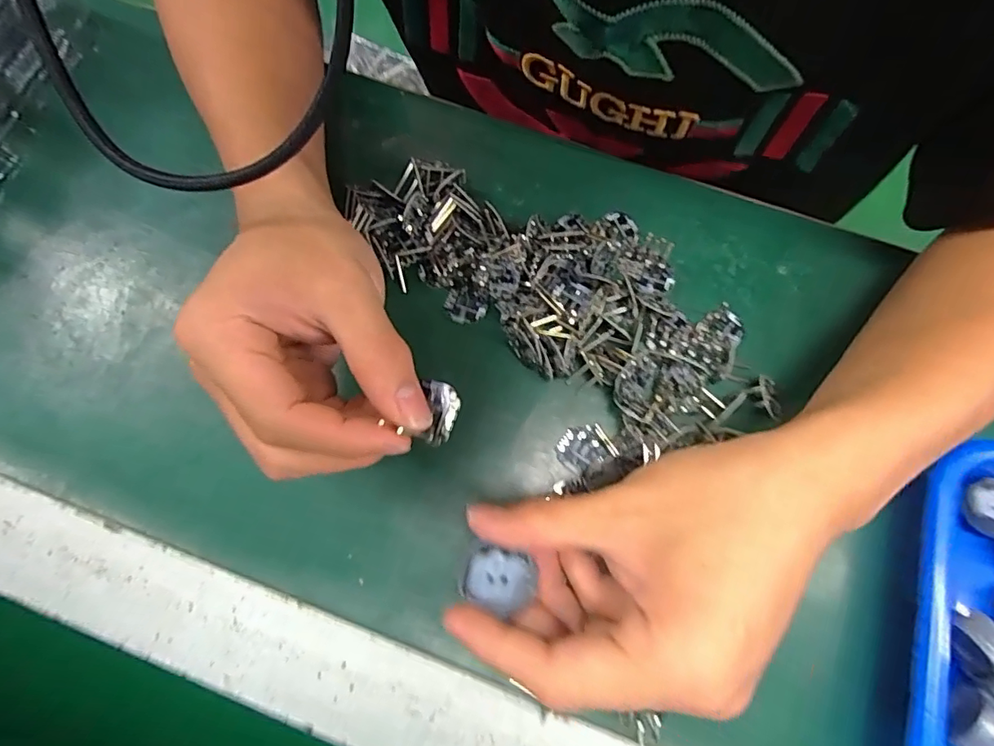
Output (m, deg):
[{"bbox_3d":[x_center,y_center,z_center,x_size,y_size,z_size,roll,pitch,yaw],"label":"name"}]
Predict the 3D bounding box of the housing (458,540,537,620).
[{"bbox_3d":[0.000,0.079,0.192,0.026,0.012,0.021,9,59,13],"label":"housing"}]

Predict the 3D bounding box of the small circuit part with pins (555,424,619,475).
[{"bbox_3d":[0.046,0.039,0.269,0.027,0.004,0.022,-31,79,-6],"label":"small circuit part with pins"}]

